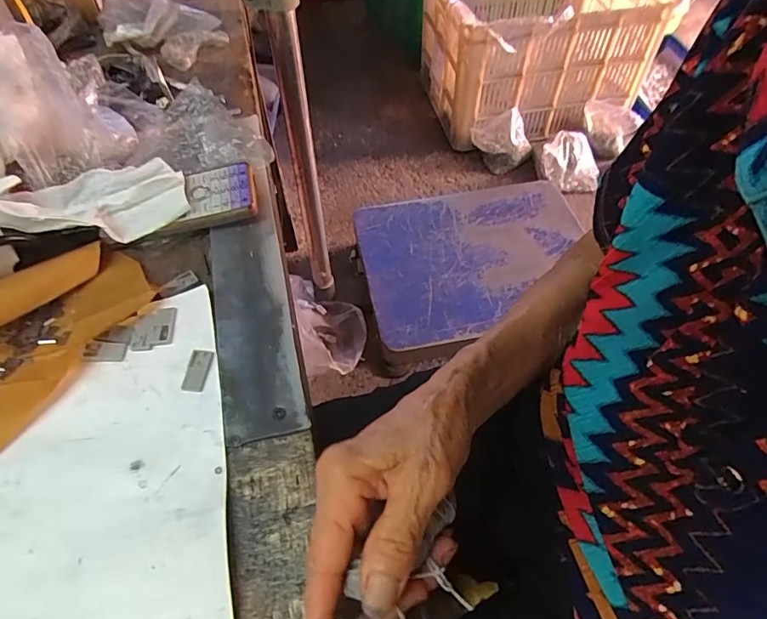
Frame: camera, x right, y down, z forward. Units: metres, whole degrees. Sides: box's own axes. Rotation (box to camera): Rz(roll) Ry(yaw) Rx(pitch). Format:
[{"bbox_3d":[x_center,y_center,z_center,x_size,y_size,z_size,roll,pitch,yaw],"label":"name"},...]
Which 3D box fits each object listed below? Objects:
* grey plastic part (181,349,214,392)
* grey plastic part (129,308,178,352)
[{"bbox_3d":[-0.123,0.040,0.335,0.016,0.005,0.028,4,55,5],"label":"grey plastic part"},{"bbox_3d":[-0.162,0.013,0.355,0.028,0.004,0.031,-3,54,-1],"label":"grey plastic part"}]

